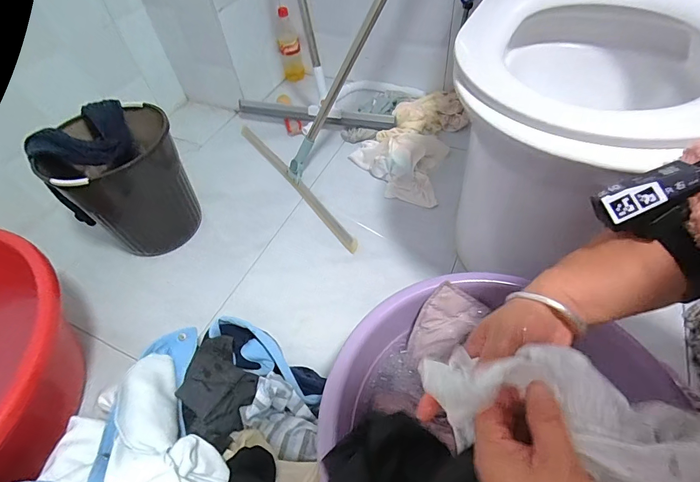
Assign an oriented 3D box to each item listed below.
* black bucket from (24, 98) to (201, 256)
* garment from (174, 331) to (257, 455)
[{"bbox_3d":[-0.469,-0.122,0.812,0.223,0.267,0.217,-3,51,4],"label":"black bucket"},{"bbox_3d":[-0.189,0.206,0.538,0.111,0.047,0.159,3,52,8],"label":"garment"}]

